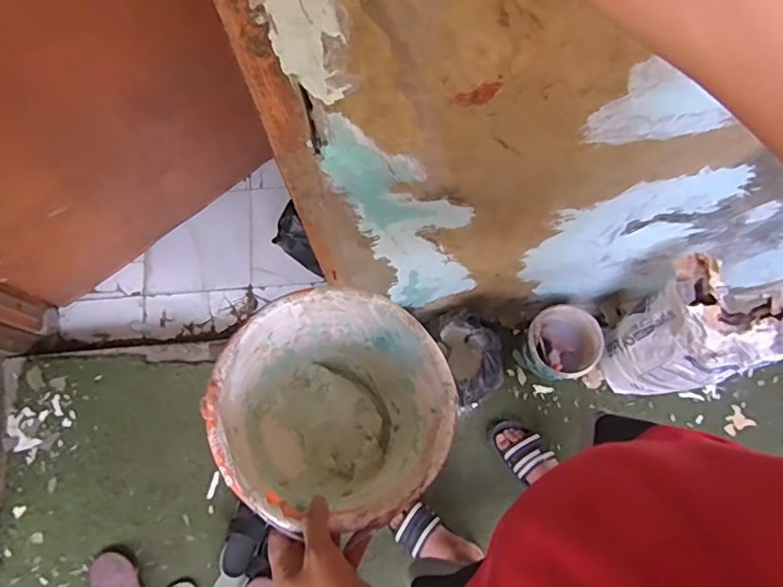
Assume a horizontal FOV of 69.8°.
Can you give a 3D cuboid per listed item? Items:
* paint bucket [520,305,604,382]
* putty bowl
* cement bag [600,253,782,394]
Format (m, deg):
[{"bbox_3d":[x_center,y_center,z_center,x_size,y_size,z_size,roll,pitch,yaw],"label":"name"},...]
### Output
[{"bbox_3d":[0.403,0.124,1.334,0.149,0.144,0.163,0,74,1],"label":"paint bucket"},{"bbox_3d":[-0.055,0.123,0.617,0.230,0.177,0.229,0,74,1],"label":"putty bowl"},{"bbox_3d":[0.589,0.077,1.150,0.170,0.497,0.220,-16,74,-4],"label":"cement bag"}]

